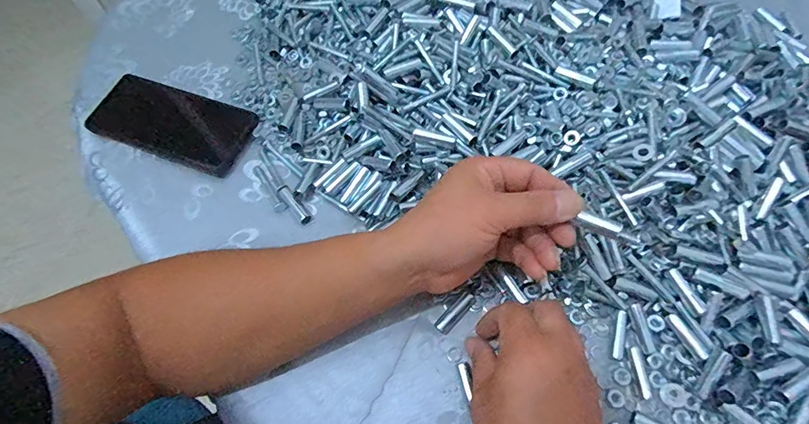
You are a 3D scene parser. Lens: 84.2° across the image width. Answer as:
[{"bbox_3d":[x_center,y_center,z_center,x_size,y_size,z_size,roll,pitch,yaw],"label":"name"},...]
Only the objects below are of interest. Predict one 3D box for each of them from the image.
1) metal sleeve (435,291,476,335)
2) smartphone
[{"bbox_3d":[0.043,0.083,0.370,0.013,0.008,0.041,41,72,18],"label":"metal sleeve"},{"bbox_3d":[-0.233,-0.091,0.456,0.159,0.011,0.076,18,66,9],"label":"smartphone"}]

